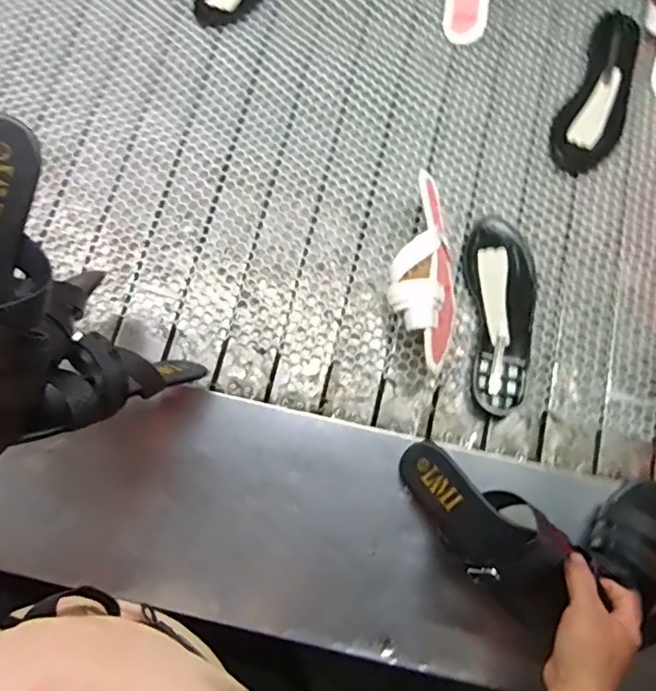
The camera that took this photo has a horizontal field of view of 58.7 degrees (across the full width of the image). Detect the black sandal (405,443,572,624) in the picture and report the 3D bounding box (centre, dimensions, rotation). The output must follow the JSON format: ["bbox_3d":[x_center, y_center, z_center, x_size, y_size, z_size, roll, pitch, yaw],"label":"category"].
[{"bbox_3d":[0.159,0.186,0.609,0.089,0.064,0.206,-39,48,-10],"label":"black sandal"}]

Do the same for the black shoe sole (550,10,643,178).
[{"bbox_3d":[0.383,-0.355,0.803,0.084,0.030,0.261,25,76,5],"label":"black shoe sole"}]

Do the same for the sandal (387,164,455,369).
[{"bbox_3d":[0.120,-0.087,0.702,0.085,0.083,0.231,9,75,1],"label":"sandal"}]

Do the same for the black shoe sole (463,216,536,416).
[{"bbox_3d":[0.218,-0.042,0.726,0.084,0.019,0.248,1,75,-1],"label":"black shoe sole"}]

